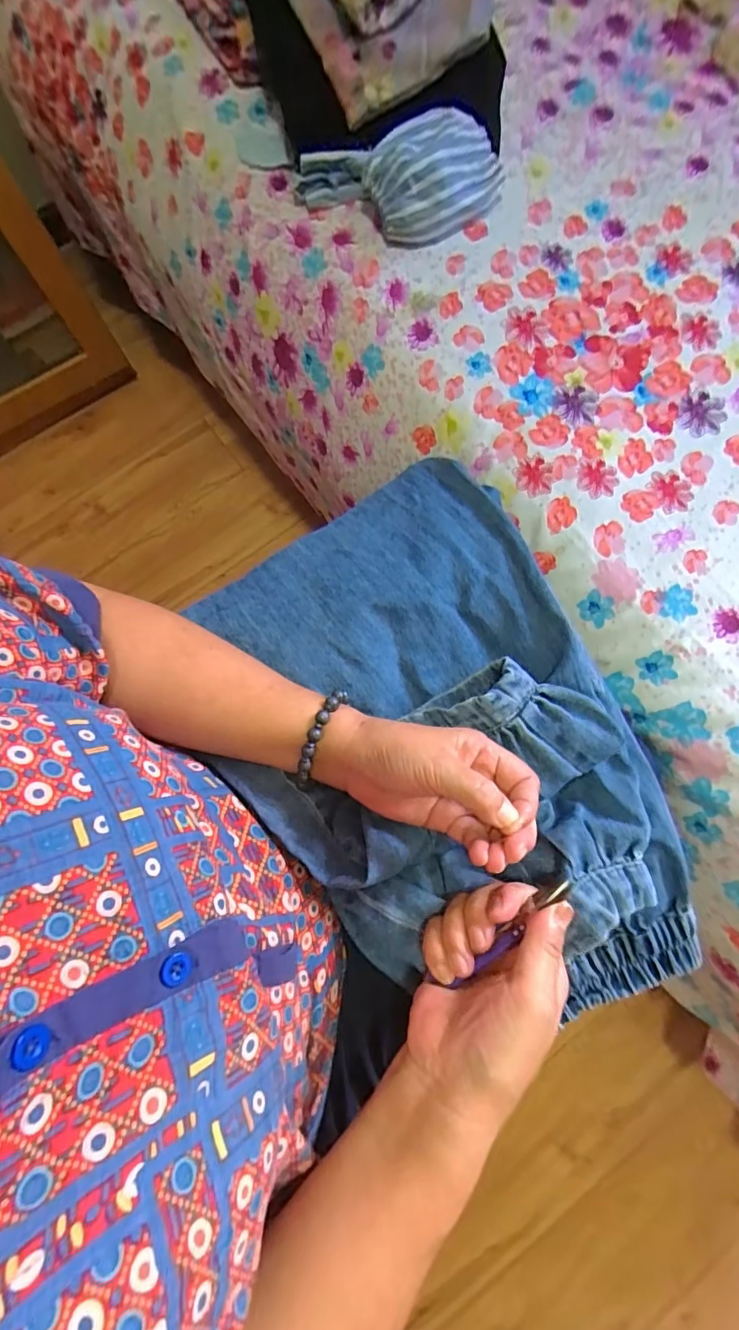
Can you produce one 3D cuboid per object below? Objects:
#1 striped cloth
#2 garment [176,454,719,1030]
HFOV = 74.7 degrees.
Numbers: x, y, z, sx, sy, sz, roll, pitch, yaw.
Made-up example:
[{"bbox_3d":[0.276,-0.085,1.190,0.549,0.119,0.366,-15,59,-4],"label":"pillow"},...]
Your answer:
[{"bbox_3d":[0.029,-0.455,0.457,0.193,0.072,0.093,-6,78,-1],"label":"striped cloth"},{"bbox_3d":[0.031,0.056,0.349,0.277,0.065,0.415,-23,79,-4],"label":"garment"}]

